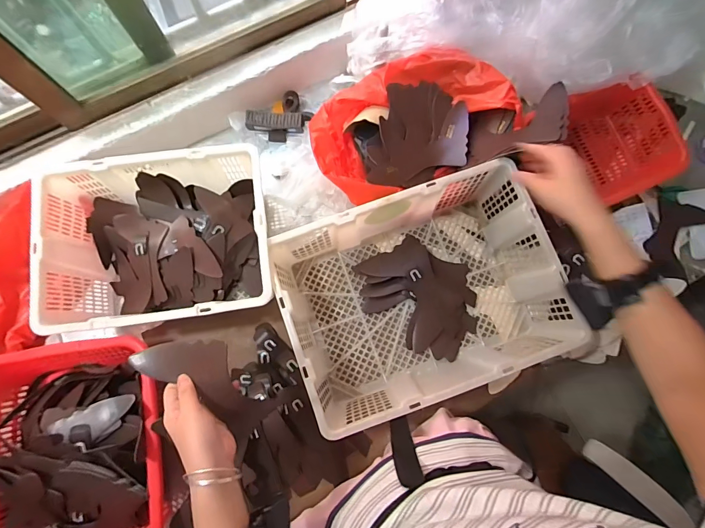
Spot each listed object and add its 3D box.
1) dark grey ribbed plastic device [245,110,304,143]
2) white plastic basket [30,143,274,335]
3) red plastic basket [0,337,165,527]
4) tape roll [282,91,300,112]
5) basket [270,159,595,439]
[{"bbox_3d":[-0.167,-0.303,0.833,0.121,0.062,0.039,2,80,0],"label":"dark grey ribbed plastic device"},{"bbox_3d":[-0.343,-0.039,0.722,0.382,0.170,0.292,-7,80,-2],"label":"white plastic basket"},{"bbox_3d":[-0.478,0.340,0.658,0.299,0.118,0.386,-10,80,-3],"label":"red plastic basket"},{"bbox_3d":[-0.139,-0.372,0.861,0.042,0.042,0.018,-13,36,-5],"label":"tape roll"},{"bbox_3d":[0.128,0.056,0.720,0.482,0.165,0.346,-19,81,-4],"label":"basket"}]

